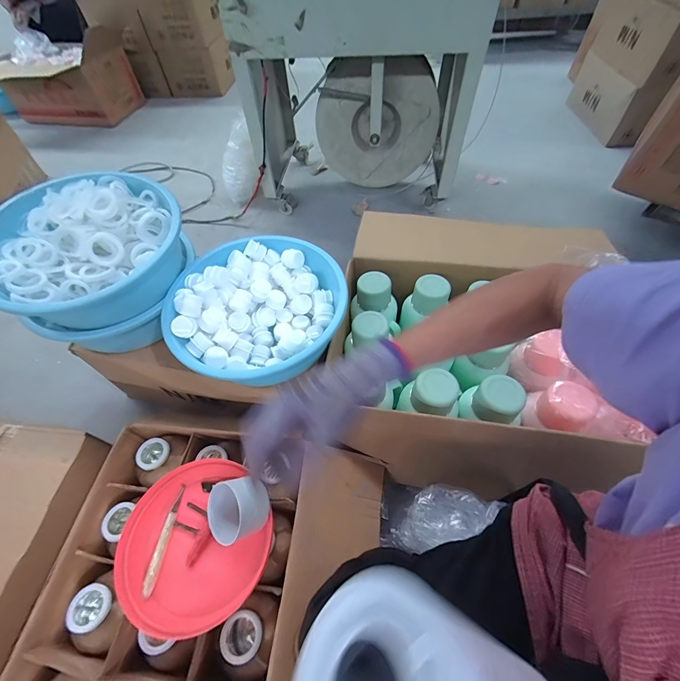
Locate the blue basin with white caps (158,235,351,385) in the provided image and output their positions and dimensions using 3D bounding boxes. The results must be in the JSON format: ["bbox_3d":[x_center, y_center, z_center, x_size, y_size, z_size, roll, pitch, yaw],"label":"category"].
[{"bbox_3d":[-0.180,-0.085,0.707,0.356,0.111,0.292,-19,57,-11],"label":"blue basin with white caps"}]

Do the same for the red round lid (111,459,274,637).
[{"bbox_3d":[-0.229,0.316,0.517,0.220,0.051,0.220,1,52,-21],"label":"red round lid"}]

